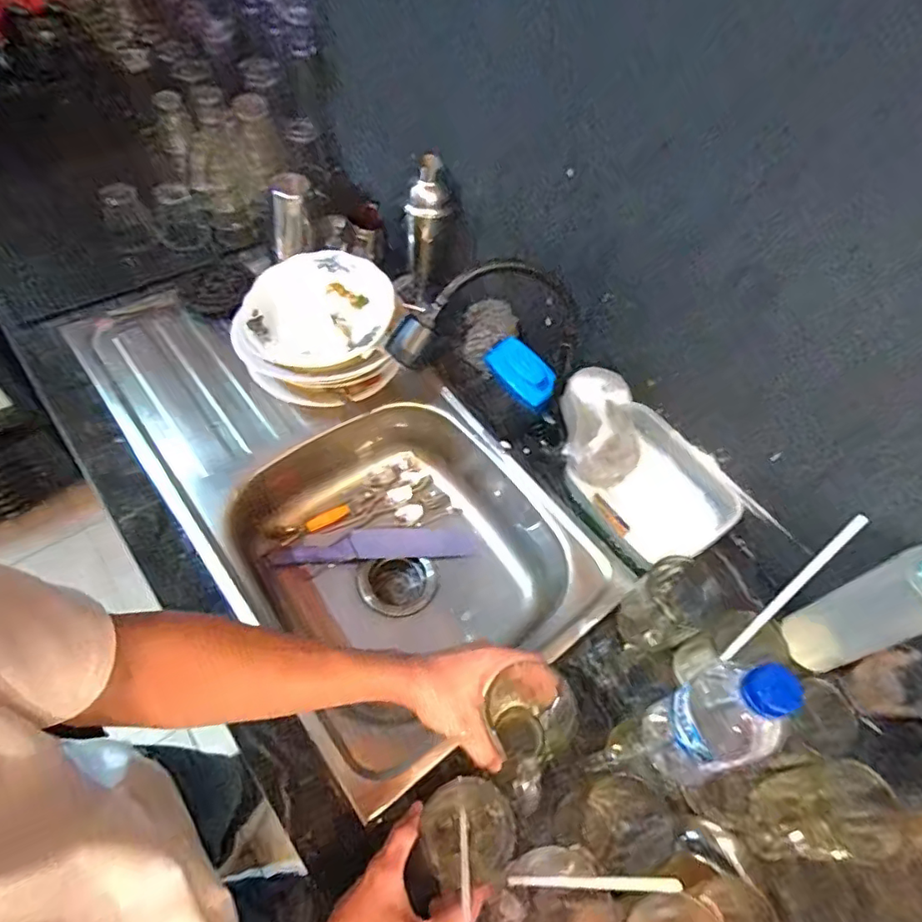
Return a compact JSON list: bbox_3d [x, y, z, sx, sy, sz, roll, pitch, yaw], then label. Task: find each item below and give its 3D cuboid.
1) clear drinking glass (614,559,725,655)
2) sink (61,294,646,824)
[{"bbox_3d":[0.226,0.163,0.638,0.082,0.094,0.078,4,57,-6],"label":"clear drinking glass"},{"bbox_3d":[-0.157,0.030,0.818,0.391,0.201,0.712,-32,67,-25],"label":"sink"}]

